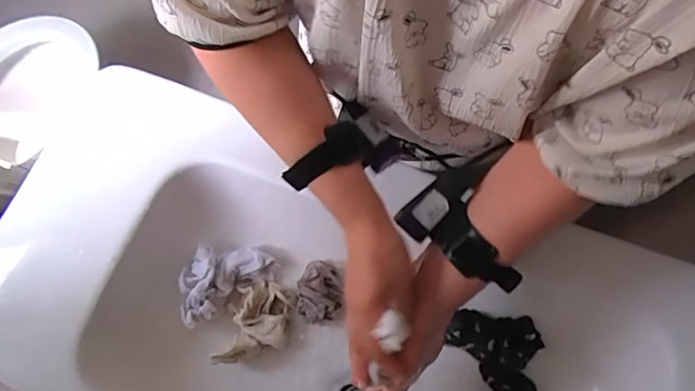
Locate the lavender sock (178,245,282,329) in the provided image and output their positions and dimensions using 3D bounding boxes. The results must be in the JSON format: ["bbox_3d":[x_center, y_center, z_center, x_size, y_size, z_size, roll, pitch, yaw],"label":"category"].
[{"bbox_3d":[-0.159,0.098,0.631,0.124,0.048,0.081,-33,75,-8],"label":"lavender sock"}]

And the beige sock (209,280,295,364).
[{"bbox_3d":[-0.113,0.160,0.619,0.076,0.041,0.104,13,74,6],"label":"beige sock"}]

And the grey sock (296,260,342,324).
[{"bbox_3d":[-0.035,0.119,0.613,0.050,0.063,0.072,9,73,5],"label":"grey sock"}]

